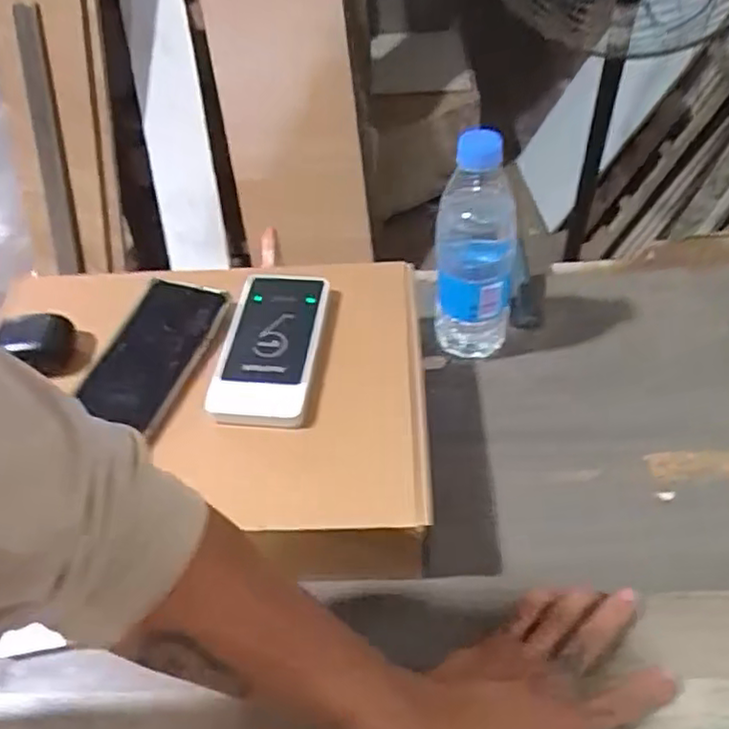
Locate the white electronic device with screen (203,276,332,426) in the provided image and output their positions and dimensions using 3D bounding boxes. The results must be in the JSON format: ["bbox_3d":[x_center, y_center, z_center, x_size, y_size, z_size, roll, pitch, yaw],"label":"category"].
[{"bbox_3d":[-0.073,-0.021,0.535,0.074,0.015,0.148,5,51,9],"label":"white electronic device with screen"}]

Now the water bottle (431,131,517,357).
[{"bbox_3d":[0.095,-0.094,0.576,0.065,0.214,0.058,4,50,7],"label":"water bottle"}]

